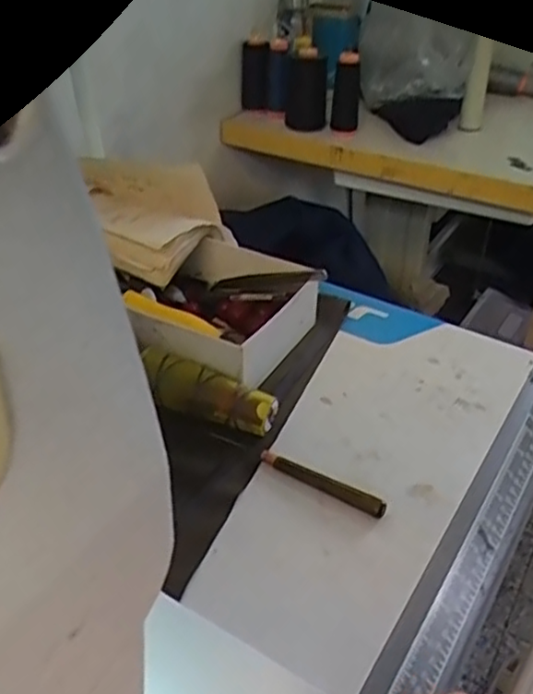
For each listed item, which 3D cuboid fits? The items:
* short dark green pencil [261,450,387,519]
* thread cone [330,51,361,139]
[{"bbox_3d":[0.038,0.094,0.476,0.096,0.009,0.011,22,42,27],"label":"short dark green pencil"},{"bbox_3d":[0.119,-0.378,1.020,0.040,0.130,0.040,5,37,7],"label":"thread cone"}]

